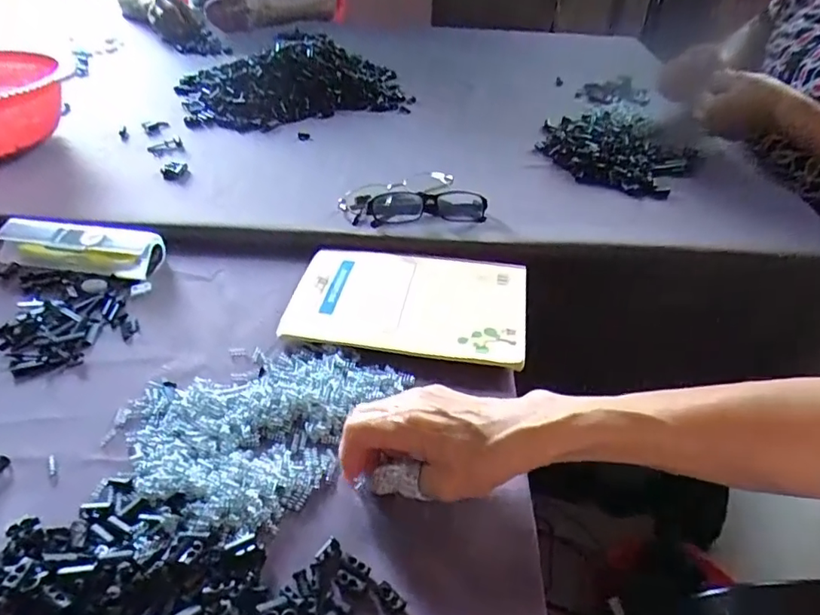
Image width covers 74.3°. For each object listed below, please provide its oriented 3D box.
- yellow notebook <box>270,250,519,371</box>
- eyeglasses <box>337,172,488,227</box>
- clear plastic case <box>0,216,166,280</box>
[{"bbox_3d":[0.000,-0.012,0.487,0.203,0.014,0.135,7,42,8],"label":"yellow notebook"},{"bbox_3d":[0.001,-0.119,0.594,0.151,0.027,0.082,-5,41,-5],"label":"eyeglasses"},{"bbox_3d":[-0.328,-0.062,0.536,0.156,0.027,0.048,6,42,7],"label":"clear plastic case"}]

